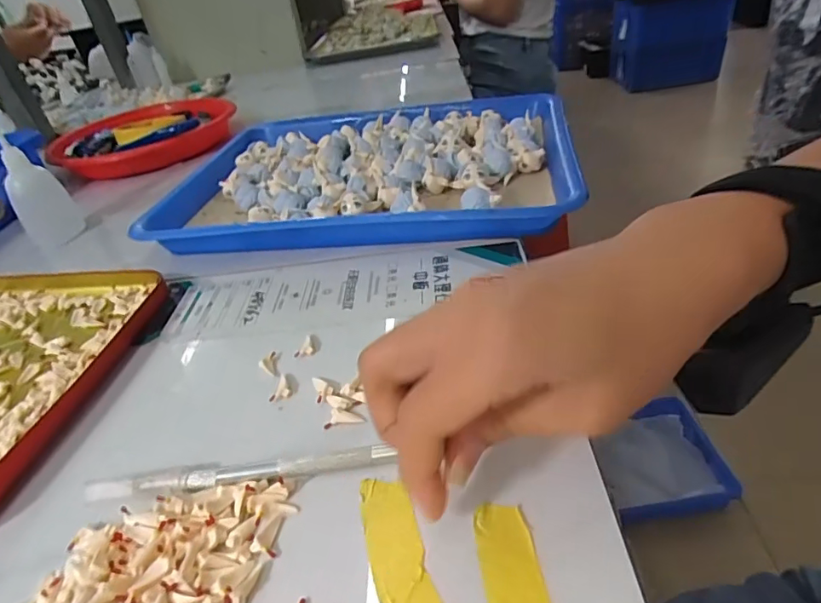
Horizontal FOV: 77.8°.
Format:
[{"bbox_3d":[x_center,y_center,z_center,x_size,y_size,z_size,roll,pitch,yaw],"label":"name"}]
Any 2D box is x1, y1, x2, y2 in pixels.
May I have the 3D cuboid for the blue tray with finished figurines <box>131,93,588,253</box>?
[{"bbox_3d":[-0.030,-0.121,0.444,0.313,0.043,0.251,-1,37,12],"label":"blue tray with finished figurines"}]

